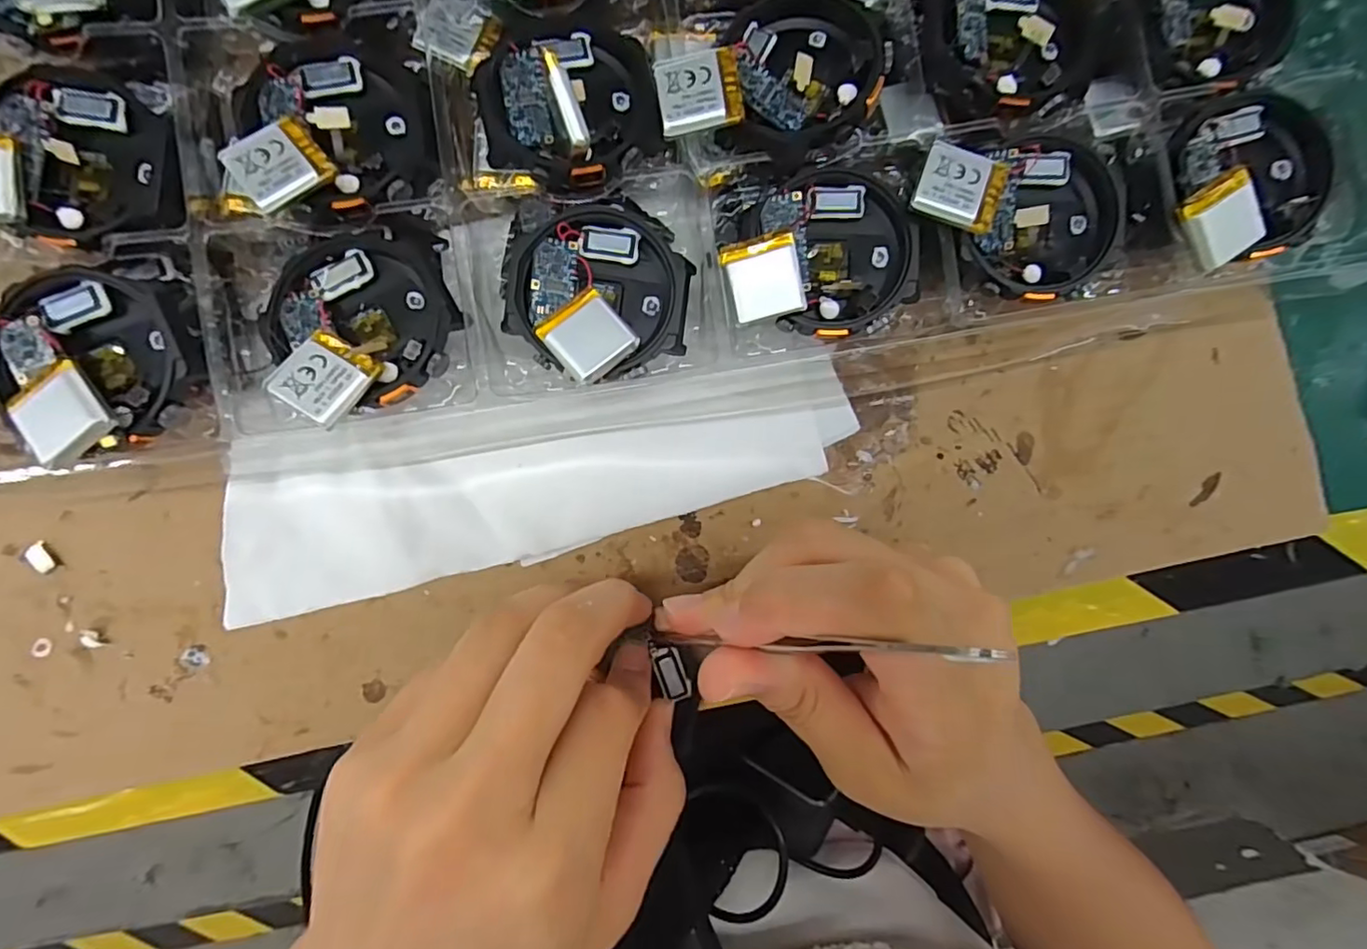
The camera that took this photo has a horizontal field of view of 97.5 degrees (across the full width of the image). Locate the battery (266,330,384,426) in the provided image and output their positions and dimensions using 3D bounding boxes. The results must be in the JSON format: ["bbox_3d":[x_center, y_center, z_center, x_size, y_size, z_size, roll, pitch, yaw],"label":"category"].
[{"bbox_3d":[-0.098,-0.026,0.164,0.021,0.005,0.023,33,71,-4],"label":"battery"}]

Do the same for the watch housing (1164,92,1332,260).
[{"bbox_3d":[0.173,-0.093,0.182,0.048,0.009,0.045,0,87,-3],"label":"watch housing"}]

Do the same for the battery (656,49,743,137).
[{"bbox_3d":[0.005,-0.108,0.169,0.023,0.004,0.021,-7,90,5],"label":"battery"}]

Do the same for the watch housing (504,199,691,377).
[{"bbox_3d":[-0.025,-0.055,0.177,0.053,0.011,0.050,5,87,-6],"label":"watch housing"}]

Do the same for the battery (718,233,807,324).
[{"bbox_3d":[0.023,-0.057,0.173,0.021,0.004,0.023,-10,98,15],"label":"battery"}]

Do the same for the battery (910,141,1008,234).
[{"bbox_3d":[0.079,-0.082,0.171,0.023,0.004,0.022,19,87,1],"label":"battery"}]

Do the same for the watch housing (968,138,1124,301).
[{"bbox_3d":[0.110,-0.077,0.184,0.042,0.010,0.047,8,91,-7],"label":"watch housing"}]

